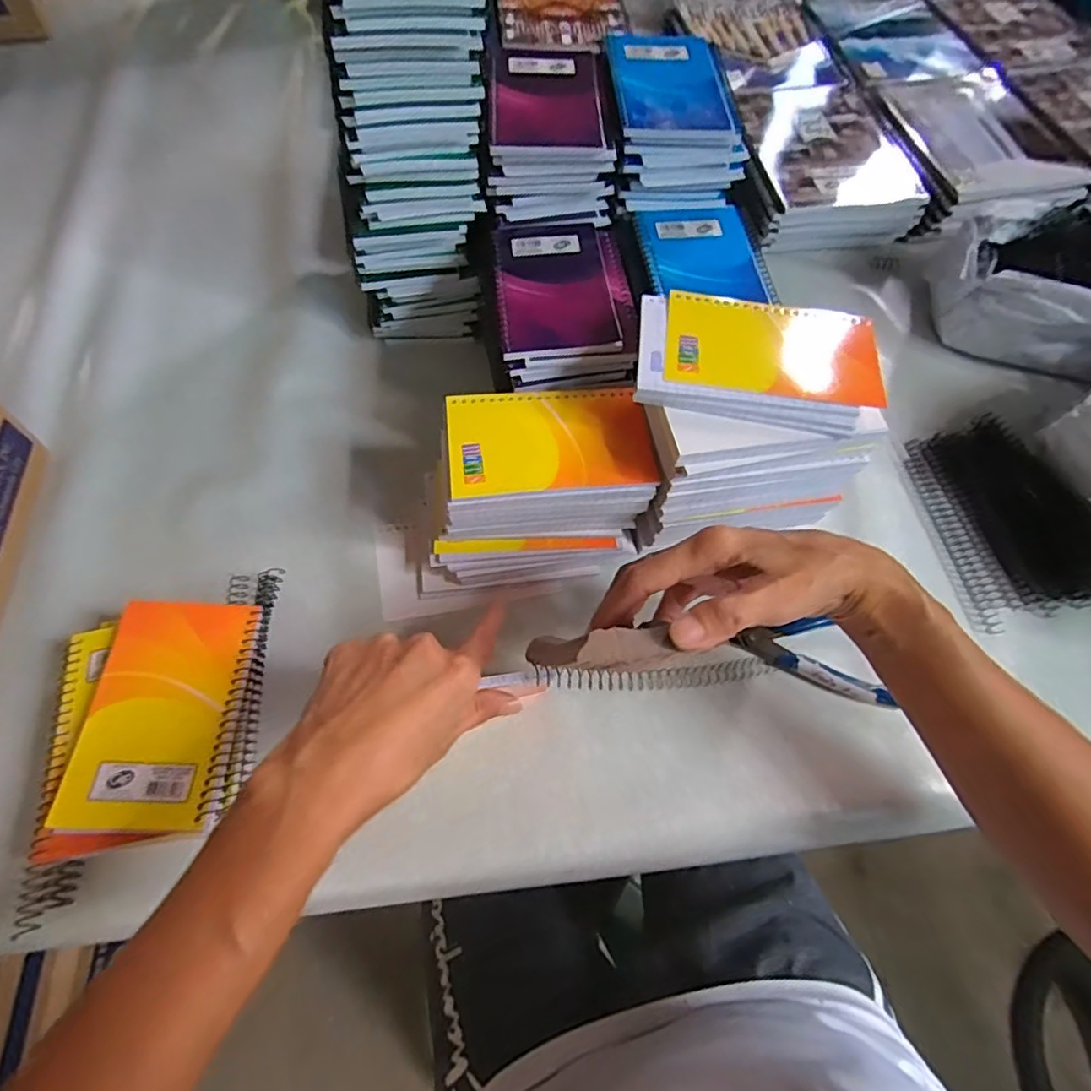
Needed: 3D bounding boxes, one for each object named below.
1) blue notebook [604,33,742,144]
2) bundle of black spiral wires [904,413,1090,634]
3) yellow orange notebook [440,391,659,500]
[{"bbox_3d":[0.095,-0.351,0.460,0.086,0.012,0.122,-2,62,-4],"label":"blue notebook"},{"bbox_3d":[0.352,-0.026,0.466,0.113,0.033,0.161,-11,63,-9],"label":"bundle of black spiral wires"},{"bbox_3d":[0.003,-0.069,0.389,0.128,0.008,0.077,-4,62,-5],"label":"yellow orange notebook"}]

